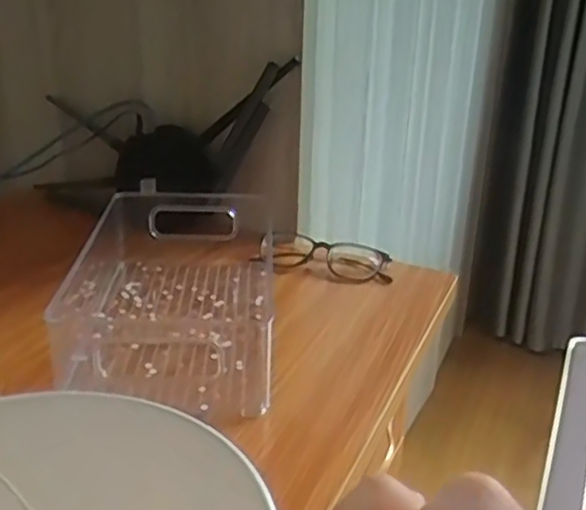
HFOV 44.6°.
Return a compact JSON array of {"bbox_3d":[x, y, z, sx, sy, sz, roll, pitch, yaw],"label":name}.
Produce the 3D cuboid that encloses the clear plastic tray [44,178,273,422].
[{"bbox_3d":[-0.114,0.023,0.612,0.188,0.068,0.289,0,23,-4],"label":"clear plastic tray"}]

